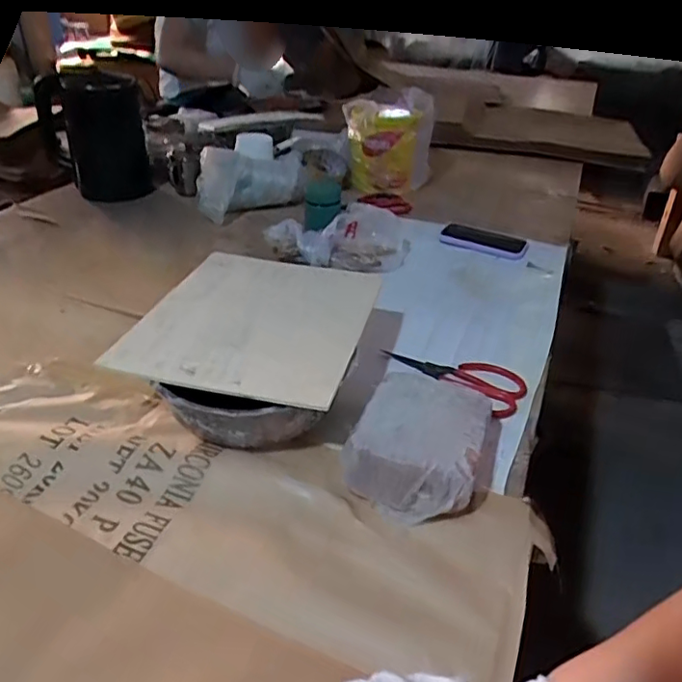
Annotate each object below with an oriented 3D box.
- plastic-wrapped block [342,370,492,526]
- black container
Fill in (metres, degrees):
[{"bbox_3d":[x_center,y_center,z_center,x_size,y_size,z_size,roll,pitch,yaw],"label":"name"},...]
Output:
[{"bbox_3d":[0.078,0.096,0.555,0.120,0.061,0.154,13,33,17],"label":"plastic-wrapped block"},{"bbox_3d":[-0.516,-0.434,1.194,0.177,0.240,0.196,-14,35,-25],"label":"black container"}]

